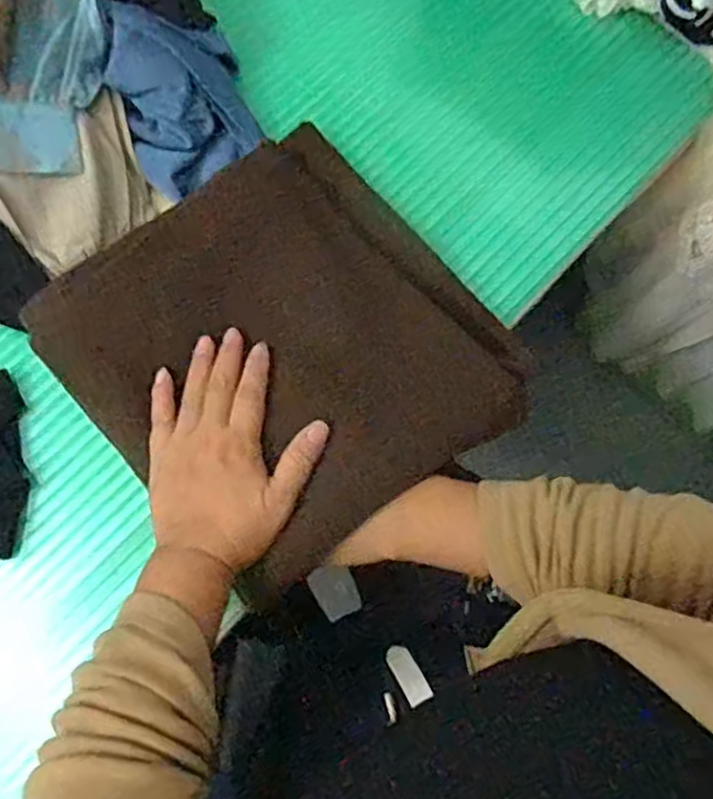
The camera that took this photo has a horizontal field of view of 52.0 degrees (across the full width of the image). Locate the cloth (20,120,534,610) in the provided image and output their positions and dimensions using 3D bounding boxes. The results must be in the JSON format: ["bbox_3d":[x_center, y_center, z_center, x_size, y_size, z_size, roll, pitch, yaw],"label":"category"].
[{"bbox_3d":[-0.046,-0.039,0.511,0.263,0.040,0.272,-40,81,-10],"label":"cloth"}]

